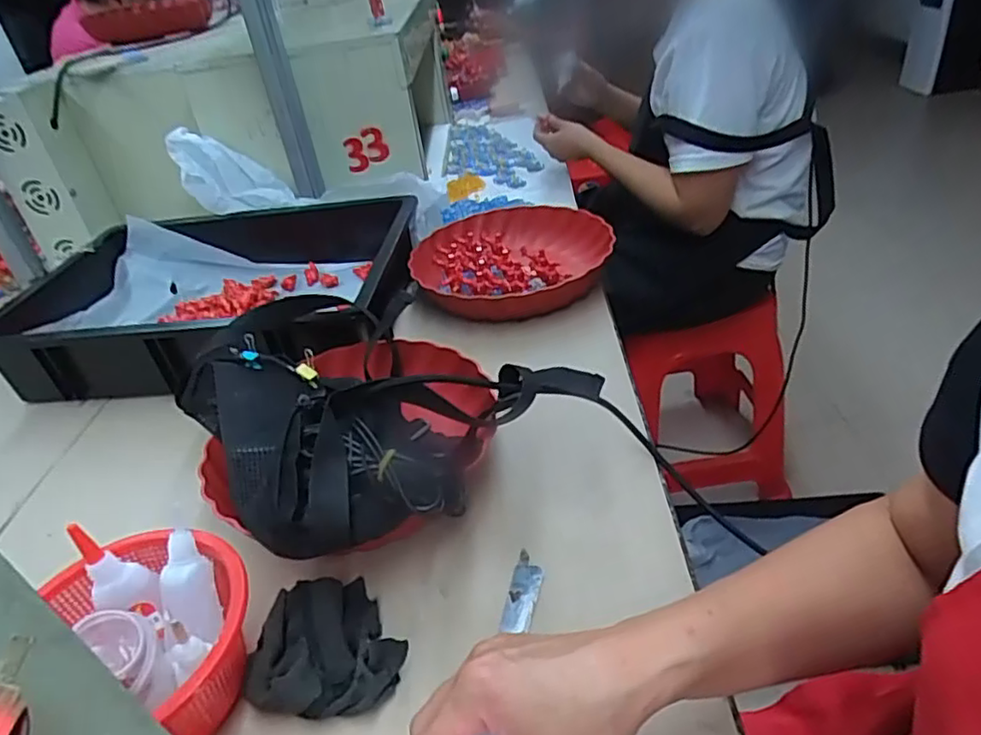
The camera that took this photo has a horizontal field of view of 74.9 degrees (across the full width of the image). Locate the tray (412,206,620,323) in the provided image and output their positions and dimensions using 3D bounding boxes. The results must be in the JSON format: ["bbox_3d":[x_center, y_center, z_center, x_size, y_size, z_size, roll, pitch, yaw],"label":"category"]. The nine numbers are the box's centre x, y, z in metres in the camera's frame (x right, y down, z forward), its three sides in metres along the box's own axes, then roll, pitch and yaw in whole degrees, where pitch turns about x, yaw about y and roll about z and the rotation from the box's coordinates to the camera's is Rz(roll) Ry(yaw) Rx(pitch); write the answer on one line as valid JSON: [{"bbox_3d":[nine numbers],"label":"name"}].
[{"bbox_3d":[0.029,-0.133,0.800,0.246,0.042,0.222,-12,35,-4],"label":"tray"}]

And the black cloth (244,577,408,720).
[{"bbox_3d":[-0.109,0.182,0.409,0.092,0.032,0.090,-27,39,-24],"label":"black cloth"}]

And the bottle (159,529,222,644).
[{"bbox_3d":[-0.196,0.144,0.418,0.028,0.073,0.021,-17,4,-15],"label":"bottle"}]

